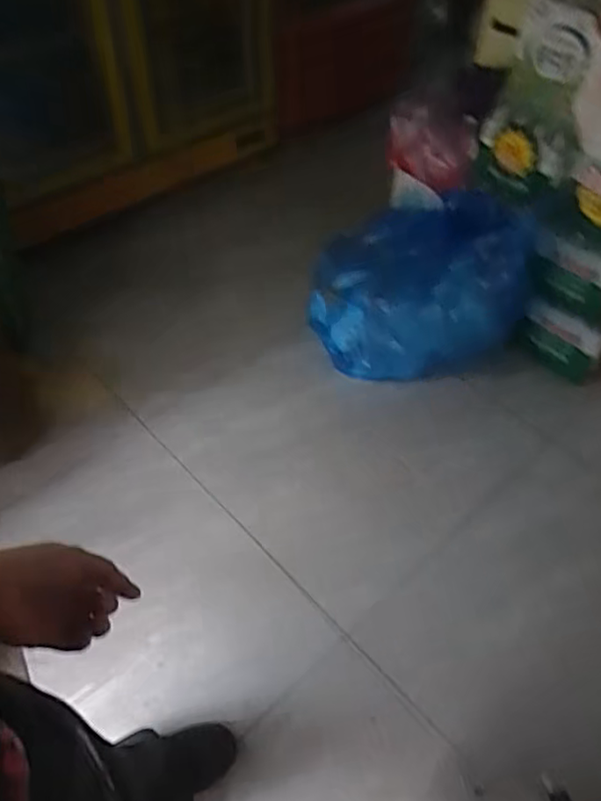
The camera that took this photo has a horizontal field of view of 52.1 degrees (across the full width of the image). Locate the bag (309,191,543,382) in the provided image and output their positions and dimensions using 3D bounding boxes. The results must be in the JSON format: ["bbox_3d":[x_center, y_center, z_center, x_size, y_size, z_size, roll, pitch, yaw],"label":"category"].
[{"bbox_3d":[0.321,-0.311,1.696,0.578,0.453,0.312,5,51,2],"label":"bag"}]

